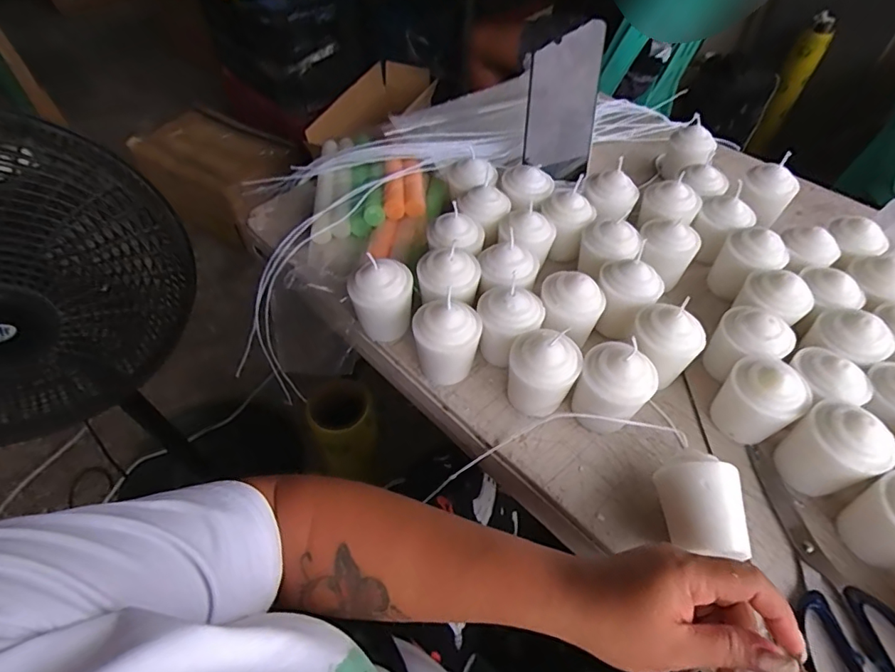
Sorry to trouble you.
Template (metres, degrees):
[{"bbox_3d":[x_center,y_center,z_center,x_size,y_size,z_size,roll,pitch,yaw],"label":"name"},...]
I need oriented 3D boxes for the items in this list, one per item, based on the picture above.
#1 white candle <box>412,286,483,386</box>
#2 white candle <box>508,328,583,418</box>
[{"bbox_3d":[0.000,0.000,0.431,0.055,0.073,0.059,-2,52,-1],"label":"white candle"},{"bbox_3d":[0.078,0.033,0.409,0.056,0.076,0.053,14,53,11],"label":"white candle"}]

